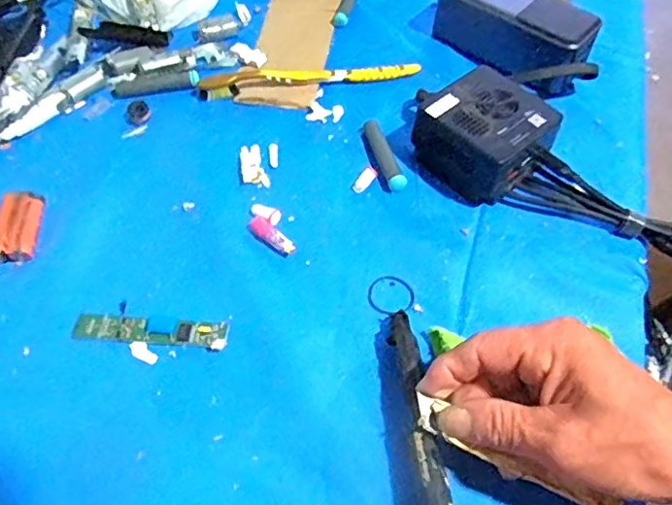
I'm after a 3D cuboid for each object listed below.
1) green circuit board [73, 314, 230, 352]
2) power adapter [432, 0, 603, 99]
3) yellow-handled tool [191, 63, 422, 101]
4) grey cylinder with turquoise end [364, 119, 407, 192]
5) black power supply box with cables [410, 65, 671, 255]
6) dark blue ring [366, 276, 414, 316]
[{"bbox_3d":[-0.115,0.048,0.353,0.095,0.004,0.018,4,55,2],"label":"green circuit board"},{"bbox_3d":[0.160,-0.194,0.498,0.143,0.050,0.064,39,63,23],"label":"power adapter"},{"bbox_3d":[-0.021,-0.149,0.481,0.185,0.013,0.020,-8,56,-6],"label":"yellow-handled tool"},{"bbox_3d":[0.037,-0.074,0.435,0.013,0.010,0.069,-13,56,-9],"label":"grey cylinder with turquoise end"},{"bbox_3d":[0.174,-0.051,0.417,0.251,0.063,0.082,30,59,5],"label":"black power supply box with cables"},{"bbox_3d":[0.036,0.028,0.374,0.030,0.004,0.029,0,55,0],"label":"dark blue ring"}]

